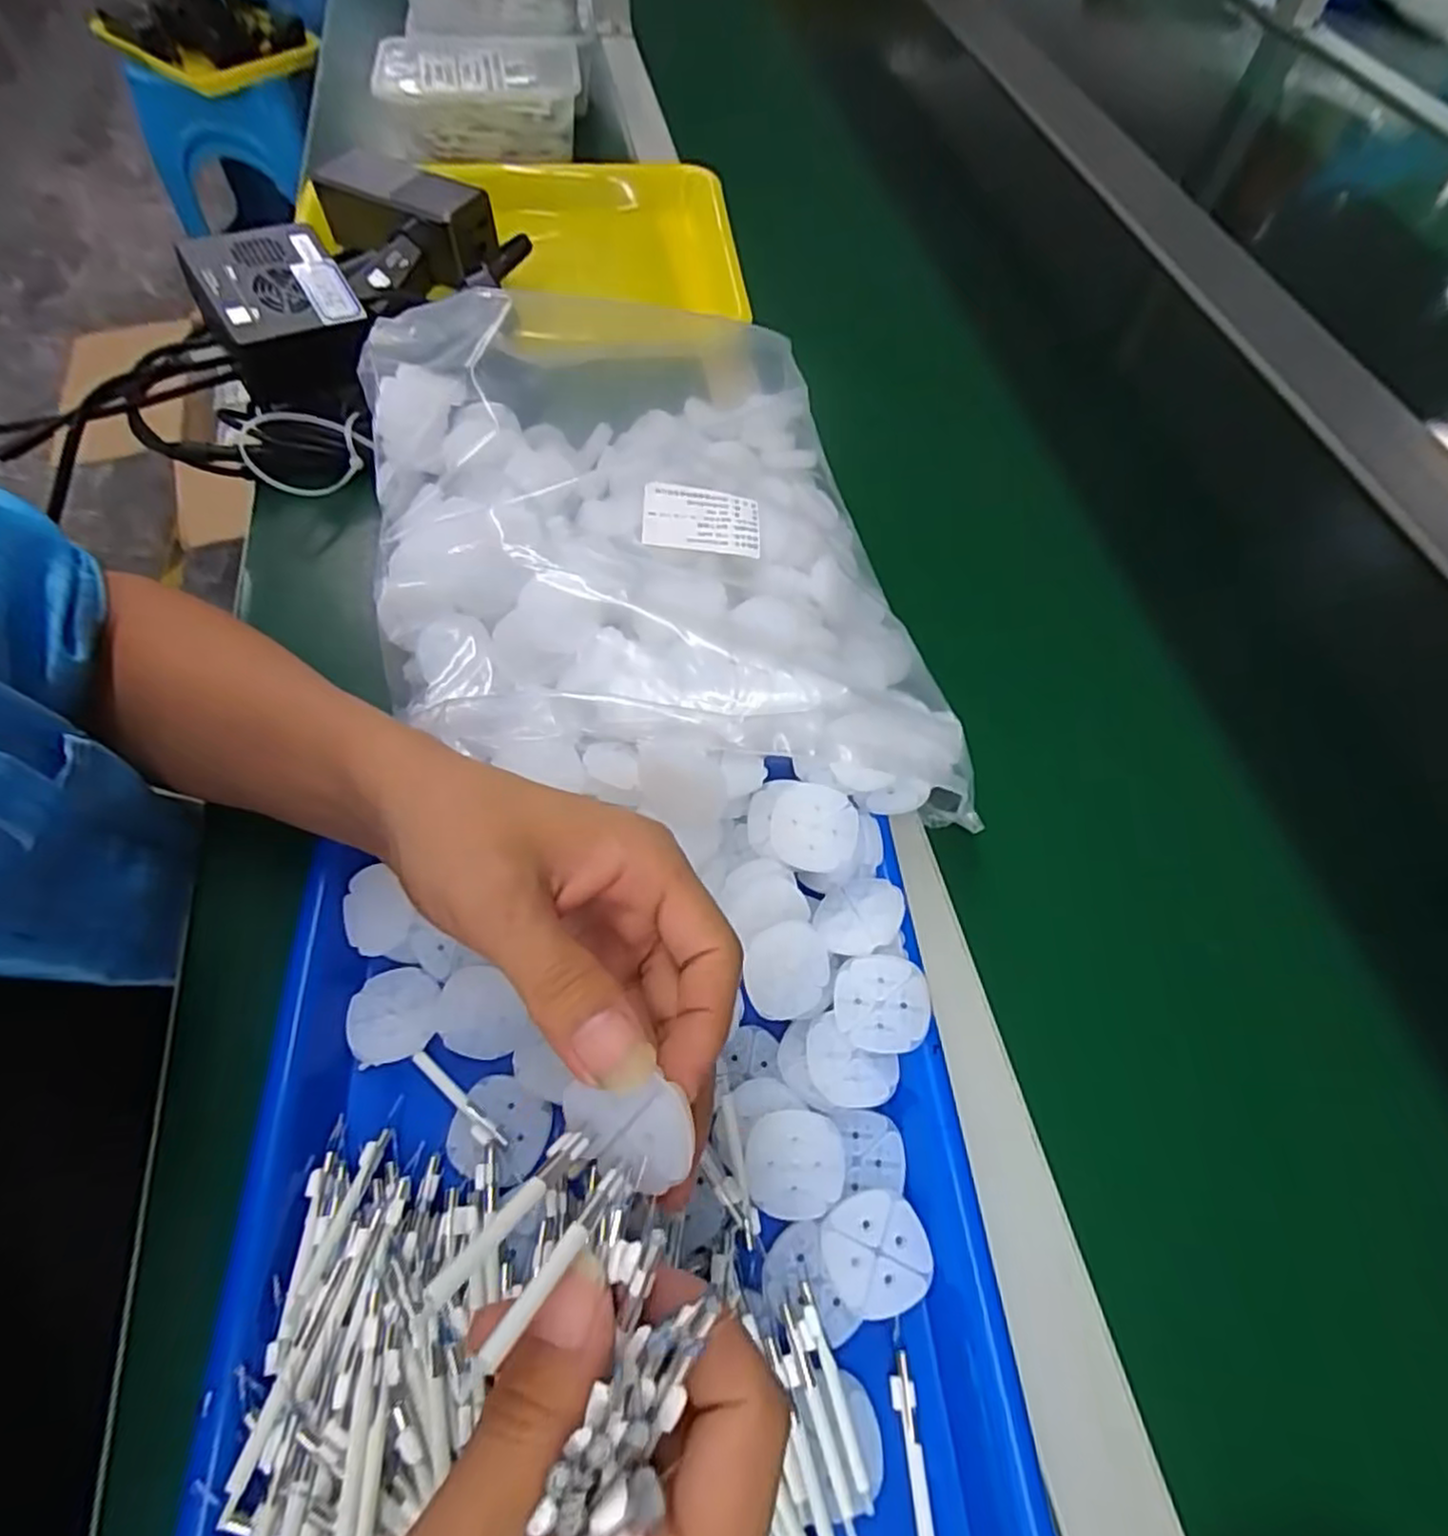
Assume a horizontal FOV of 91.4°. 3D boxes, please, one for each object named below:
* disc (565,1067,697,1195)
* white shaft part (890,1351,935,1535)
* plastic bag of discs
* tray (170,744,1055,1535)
[{"bbox_3d":[-0.026,0.094,0.181,0.031,0.004,0.028,-5,94,16],"label":"disc"},{"bbox_3d":[0.062,0.225,0.224,0.008,0.004,0.059,-4,62,-5],"label":"white shaft part"},{"bbox_3d":[-0.047,-0.125,0.368,0.256,0.077,0.350,-11,62,-9],"label":"plastic bag of discs"},{"bbox_3d":[-0.038,0.142,0.247,0.262,0.054,0.302,-4,62,-3],"label":"tray"}]

